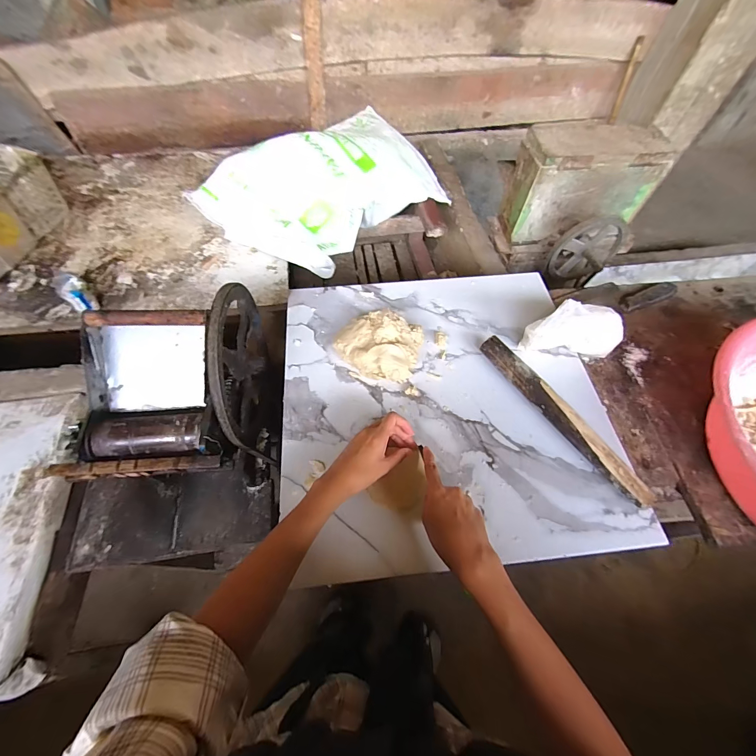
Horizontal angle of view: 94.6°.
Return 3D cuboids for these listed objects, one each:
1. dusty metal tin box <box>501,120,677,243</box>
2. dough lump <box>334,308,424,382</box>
[{"bbox_3d":[0.537,-0.513,0.937,0.339,0.225,0.166,-3,60,-5],"label":"dusty metal tin box"},{"bbox_3d":[-0.001,-0.055,0.559,0.137,0.065,0.103,11,60,7],"label":"dough lump"}]

